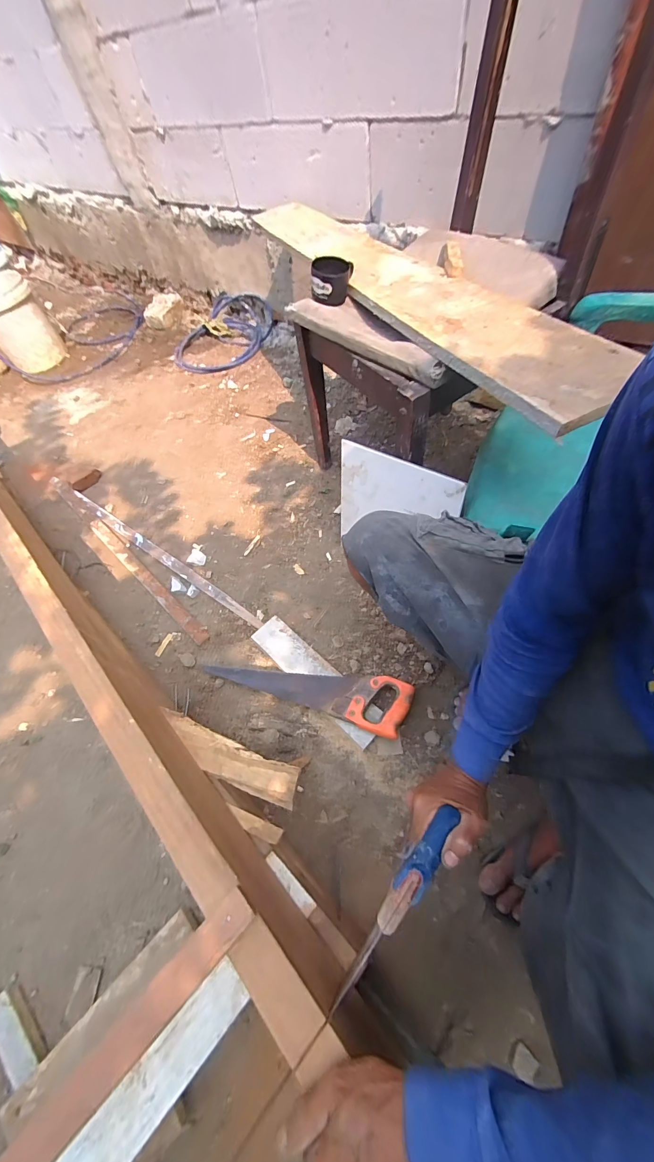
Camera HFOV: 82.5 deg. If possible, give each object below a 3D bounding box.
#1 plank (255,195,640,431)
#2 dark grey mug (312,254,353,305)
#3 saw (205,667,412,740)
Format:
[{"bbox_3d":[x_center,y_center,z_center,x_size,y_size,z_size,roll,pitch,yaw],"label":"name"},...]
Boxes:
[{"bbox_3d":[0.123,-0.650,0.781,0.185,0.043,1.177,-27,56,-4],"label":"plank"},{"bbox_3d":[0.012,-0.634,0.787,0.080,0.061,0.092,9,59,13],"label":"dark grey mug"},{"bbox_3d":[-0.049,0.207,0.789,0.444,0.050,0.111,14,60,16],"label":"saw"}]

